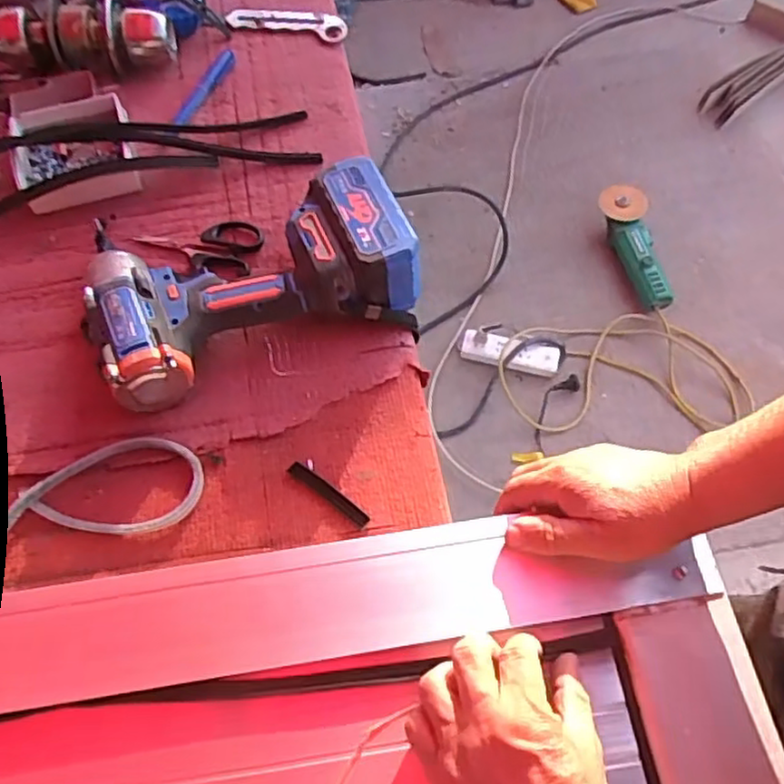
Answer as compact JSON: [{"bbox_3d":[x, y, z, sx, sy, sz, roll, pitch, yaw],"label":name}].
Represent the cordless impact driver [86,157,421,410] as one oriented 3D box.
[{"bbox_3d":[-0.118,-0.103,0.540,0.246,0.082,0.170,-19,64,-12],"label":"cordless impact driver"}]

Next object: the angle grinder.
[{"bbox_3d":[0.504,-0.301,1.430,0.105,0.085,0.296,-4,59,-2],"label":"angle grinder"}]

